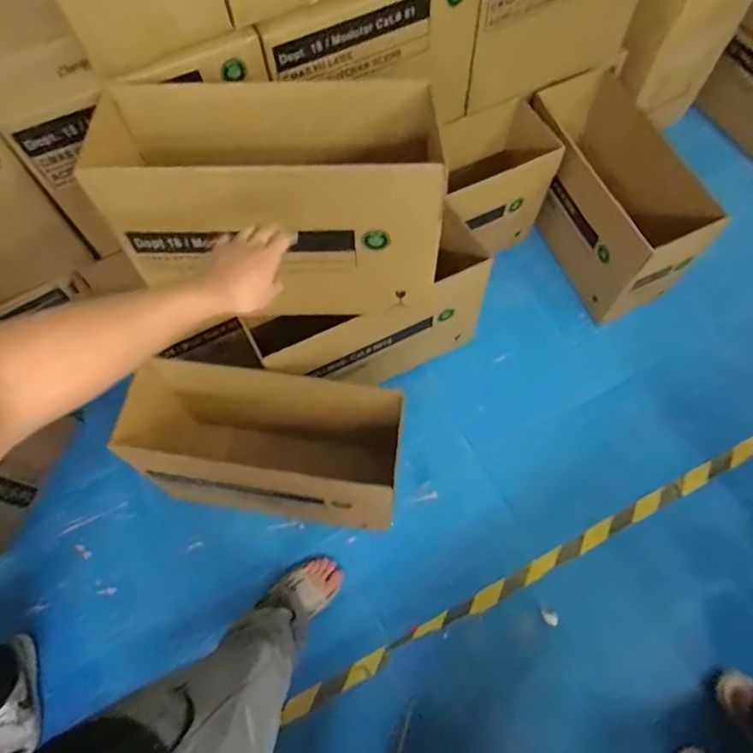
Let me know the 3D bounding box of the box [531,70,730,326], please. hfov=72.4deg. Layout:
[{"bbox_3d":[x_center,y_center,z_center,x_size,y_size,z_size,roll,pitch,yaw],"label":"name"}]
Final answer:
[{"bbox_3d":[0.605,-0.479,1.409,0.231,0.327,0.578,-18,67,-7],"label":"box"}]

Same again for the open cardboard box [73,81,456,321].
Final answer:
[{"bbox_3d":[-0.177,-0.313,0.949,0.556,0.329,0.254,-1,66,1],"label":"open cardboard box"}]

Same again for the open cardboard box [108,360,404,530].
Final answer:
[{"bbox_3d":[-0.251,0.167,1.178,0.563,0.328,0.241,8,67,5],"label":"open cardboard box"}]

